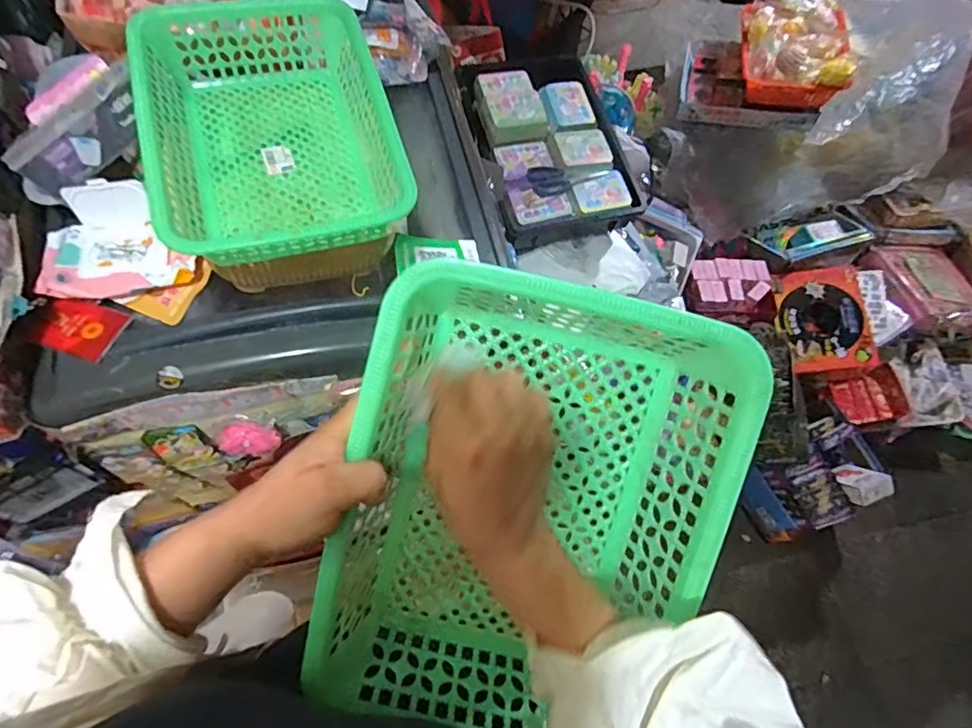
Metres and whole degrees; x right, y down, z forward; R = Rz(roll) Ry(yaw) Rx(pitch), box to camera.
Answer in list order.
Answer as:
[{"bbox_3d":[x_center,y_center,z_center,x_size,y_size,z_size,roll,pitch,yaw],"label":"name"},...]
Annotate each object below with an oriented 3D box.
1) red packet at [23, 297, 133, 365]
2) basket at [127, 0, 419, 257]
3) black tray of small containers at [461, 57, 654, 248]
[{"bbox_3d":[-0.456,-0.040,0.599,0.091,0.007,0.061,17,67,3],"label":"red packet"},{"bbox_3d":[-0.216,-0.244,0.553,0.222,0.091,0.309,-17,68,-11],"label":"basket"},{"bbox_3d":[0.110,-0.460,1.090,0.343,0.107,0.448,-15,68,-10],"label":"black tray of small containers"}]

